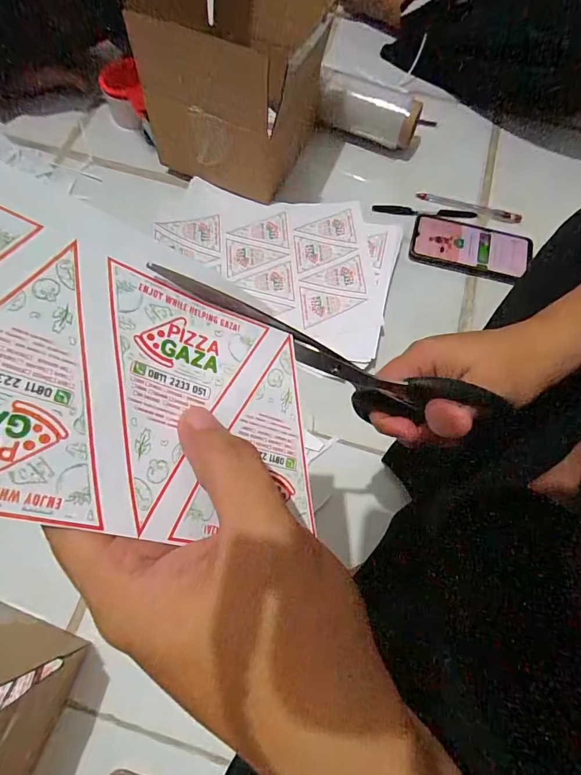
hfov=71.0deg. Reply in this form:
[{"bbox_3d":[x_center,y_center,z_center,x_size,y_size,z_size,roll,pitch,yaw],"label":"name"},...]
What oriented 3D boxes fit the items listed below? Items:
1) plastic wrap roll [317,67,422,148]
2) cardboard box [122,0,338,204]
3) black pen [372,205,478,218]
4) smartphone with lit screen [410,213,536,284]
[{"bbox_3d":[0.115,-0.410,0.604,0.147,0.063,0.058,14,69,5],"label":"plastic wrap roll"},{"bbox_3d":[-0.067,-0.405,0.530,0.171,0.196,0.194,18,69,6],"label":"cardboard box"},{"bbox_3d":[0.192,-0.251,0.581,0.146,0.009,0.019,4,68,1],"label":"black pen"},{"bbox_3d":[0.248,-0.194,0.561,0.158,0.015,0.081,16,74,6],"label":"smartphone with lit screen"}]

